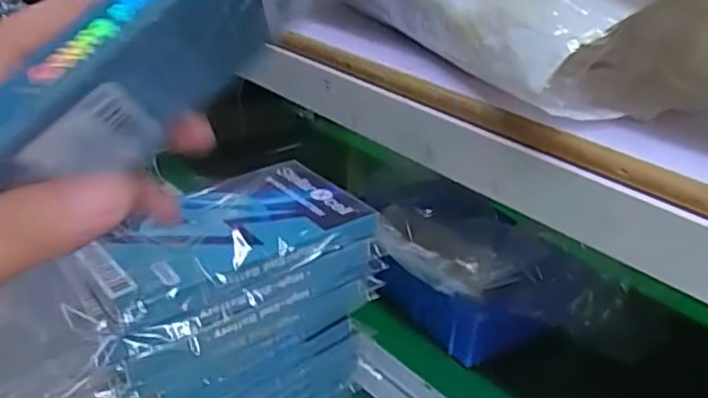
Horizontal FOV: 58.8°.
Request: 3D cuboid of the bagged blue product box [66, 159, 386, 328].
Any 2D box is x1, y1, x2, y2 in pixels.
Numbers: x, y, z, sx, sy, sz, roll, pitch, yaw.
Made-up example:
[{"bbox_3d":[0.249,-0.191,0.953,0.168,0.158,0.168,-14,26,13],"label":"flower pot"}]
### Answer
[{"bbox_3d":[-0.063,0.017,0.302,0.135,0.015,0.076,-19,36,-37],"label":"bagged blue product box"}]

